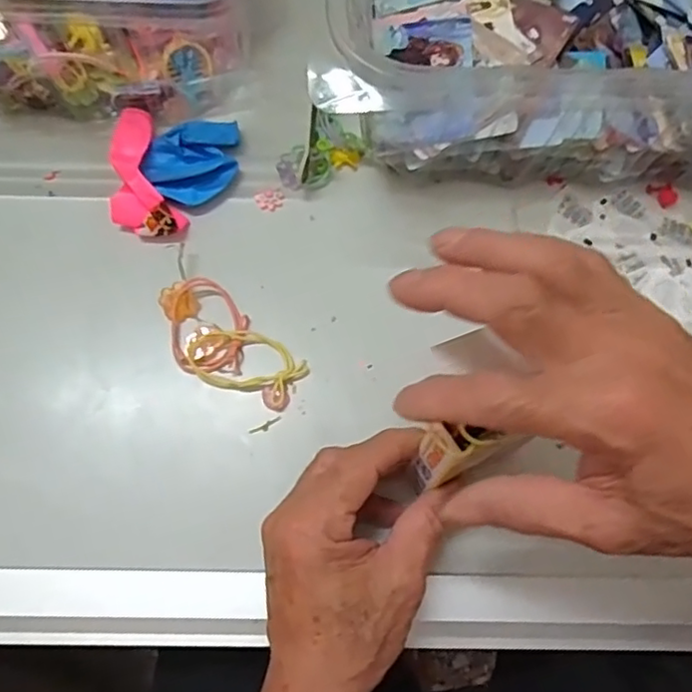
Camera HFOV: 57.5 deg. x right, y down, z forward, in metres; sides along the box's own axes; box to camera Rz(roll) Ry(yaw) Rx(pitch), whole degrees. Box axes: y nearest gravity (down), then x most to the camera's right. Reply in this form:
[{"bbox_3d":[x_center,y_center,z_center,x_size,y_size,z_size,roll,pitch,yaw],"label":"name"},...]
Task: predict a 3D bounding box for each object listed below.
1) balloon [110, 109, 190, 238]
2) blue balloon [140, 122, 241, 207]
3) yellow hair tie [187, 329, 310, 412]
[{"bbox_3d":[-0.135,-0.110,0.402,0.042,0.025,0.091,-21,73,-8],"label":"balloon"},{"bbox_3d":[-0.097,-0.122,0.412,0.050,0.016,0.067,43,76,12],"label":"blue balloon"},{"bbox_3d":[-0.060,0.010,0.381,0.070,0.006,0.040,22,73,6],"label":"yellow hair tie"}]

